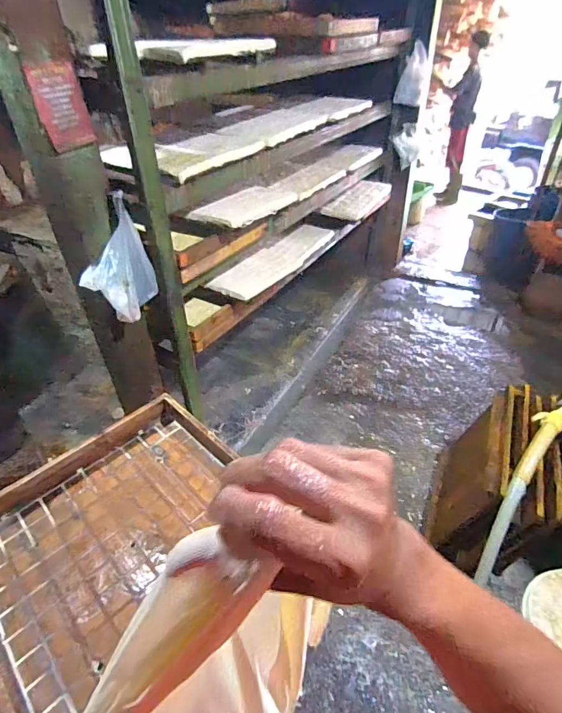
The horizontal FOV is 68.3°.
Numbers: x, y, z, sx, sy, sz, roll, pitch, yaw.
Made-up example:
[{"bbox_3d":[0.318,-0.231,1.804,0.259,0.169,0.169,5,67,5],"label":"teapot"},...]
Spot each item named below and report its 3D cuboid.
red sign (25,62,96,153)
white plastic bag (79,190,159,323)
[{"bbox_3d":[-0.602,-0.690,1.151,0.011,0.197,0.136,28,52,28],"label":"red sign"},{"bbox_3d":[-0.547,-0.306,1.381,0.131,0.342,0.202,8,38,14],"label":"white plastic bag"}]

